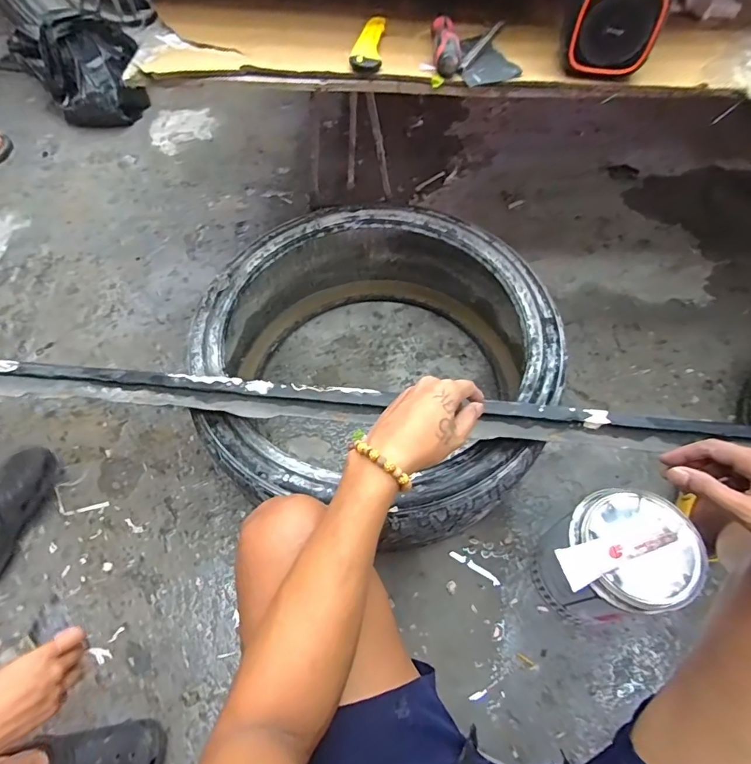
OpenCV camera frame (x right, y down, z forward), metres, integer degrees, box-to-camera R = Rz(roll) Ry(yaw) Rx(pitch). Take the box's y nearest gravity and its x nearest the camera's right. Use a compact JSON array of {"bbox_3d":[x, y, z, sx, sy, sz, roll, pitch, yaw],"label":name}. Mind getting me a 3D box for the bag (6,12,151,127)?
[{"bbox_3d":[-0.868,-0.935,1.385,0.303,0.238,0.264,-32,66,-15],"label":"bag"}]

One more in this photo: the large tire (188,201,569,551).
[{"bbox_3d":[0.006,-0.033,0.854,0.583,0.246,0.628,-10,62,-5],"label":"large tire"}]

